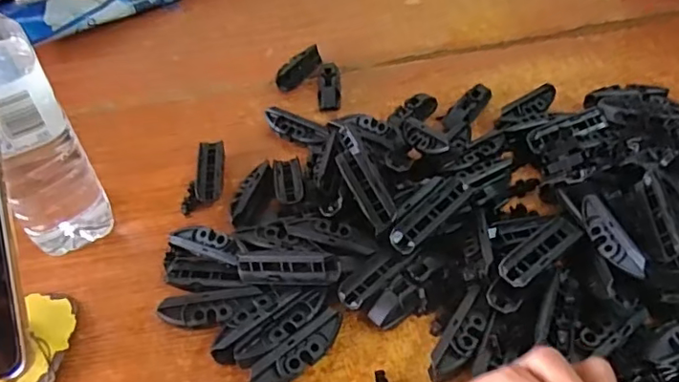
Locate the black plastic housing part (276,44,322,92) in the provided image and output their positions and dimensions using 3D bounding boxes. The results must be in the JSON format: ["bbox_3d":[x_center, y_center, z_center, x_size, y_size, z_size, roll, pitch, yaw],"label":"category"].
[{"bbox_3d":[-0.040,-0.127,0.577,0.063,0.021,0.020,-37,53,-27],"label":"black plastic housing part"}]

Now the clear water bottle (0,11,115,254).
[{"bbox_3d":[-0.220,-0.044,0.386,0.065,0.208,0.066,-31,50,-23],"label":"clear water bottle"}]

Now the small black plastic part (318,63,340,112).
[{"bbox_3d":[-0.010,-0.107,0.557,0.021,0.020,0.066,-2,45,4],"label":"small black plastic part"}]

